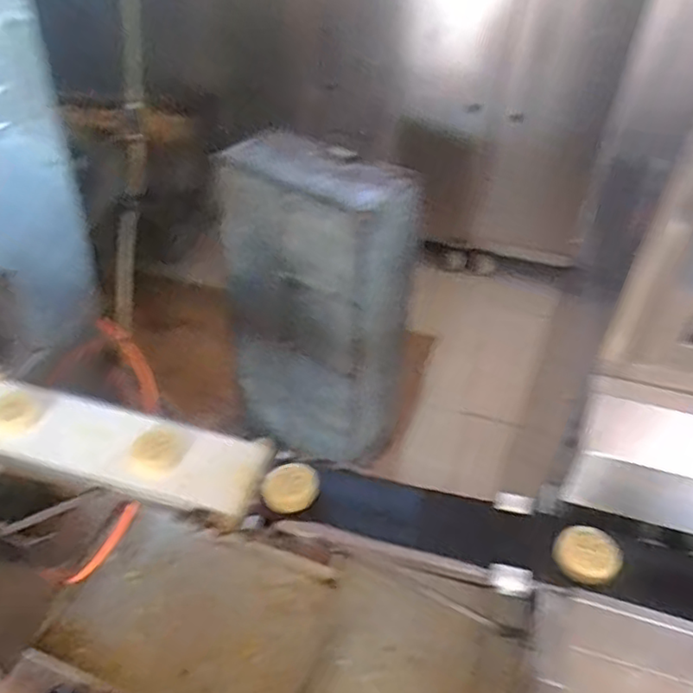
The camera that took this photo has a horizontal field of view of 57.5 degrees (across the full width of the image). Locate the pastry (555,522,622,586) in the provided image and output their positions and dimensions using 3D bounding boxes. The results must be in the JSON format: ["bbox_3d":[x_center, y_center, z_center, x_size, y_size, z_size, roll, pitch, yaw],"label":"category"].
[{"bbox_3d":[0.314,0.271,0.821,0.079,0.016,0.069,26,78,18],"label":"pastry"}]

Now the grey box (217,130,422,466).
[{"bbox_3d":[-0.067,-0.067,1.572,0.411,0.818,0.221,25,43,23],"label":"grey box"}]

